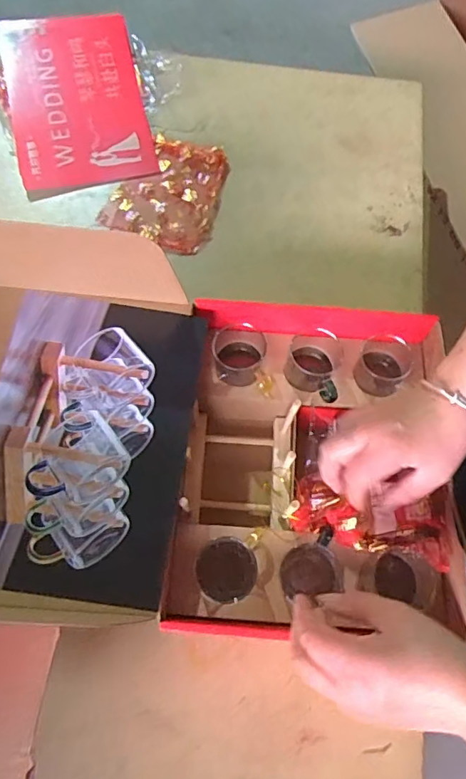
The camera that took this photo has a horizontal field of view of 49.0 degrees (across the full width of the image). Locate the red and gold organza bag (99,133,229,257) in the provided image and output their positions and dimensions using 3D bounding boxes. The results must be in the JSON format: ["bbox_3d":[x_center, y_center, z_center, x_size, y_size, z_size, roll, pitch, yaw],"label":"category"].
[{"bbox_3d":[-0.093,-0.296,0.756,0.151,0.015,0.190,19,69,5],"label":"red and gold organza bag"}]

